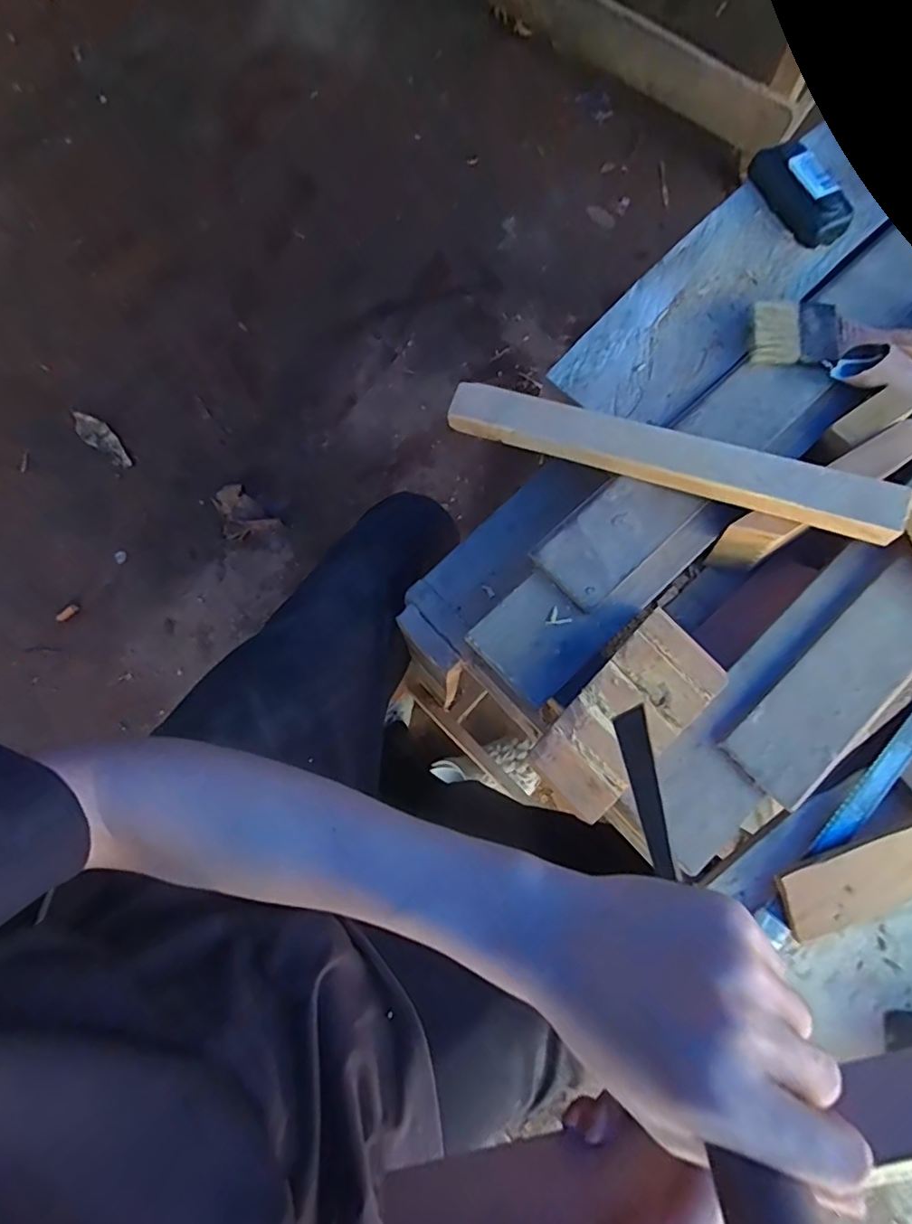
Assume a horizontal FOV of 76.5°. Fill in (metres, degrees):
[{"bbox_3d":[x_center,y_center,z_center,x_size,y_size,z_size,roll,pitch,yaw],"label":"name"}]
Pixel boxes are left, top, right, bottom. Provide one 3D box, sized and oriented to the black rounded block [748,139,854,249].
[{"bbox_3d":[0.316,-0.386,0.529,0.039,0.028,0.106,-27,77,-7],"label":"black rounded block"}]

